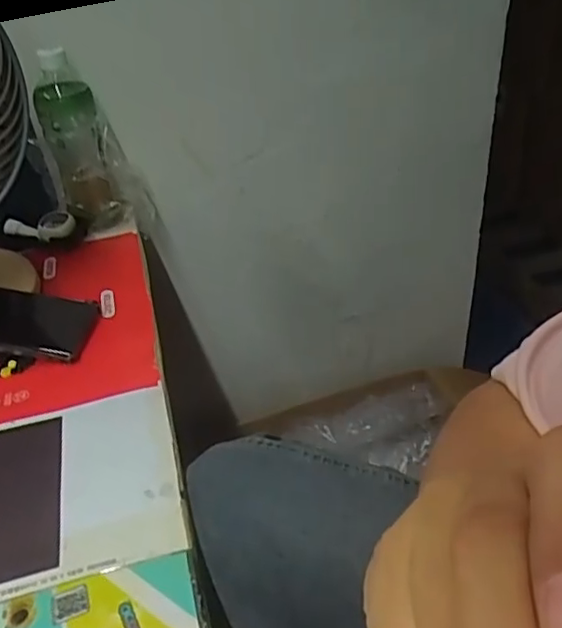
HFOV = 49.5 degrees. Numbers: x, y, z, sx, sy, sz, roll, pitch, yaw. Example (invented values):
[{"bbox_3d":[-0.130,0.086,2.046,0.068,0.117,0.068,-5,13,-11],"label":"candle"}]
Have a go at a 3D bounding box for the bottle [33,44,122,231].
[{"bbox_3d":[-0.227,-0.183,0.688,0.061,0.209,0.057,-15,39,-9],"label":"bottle"}]

